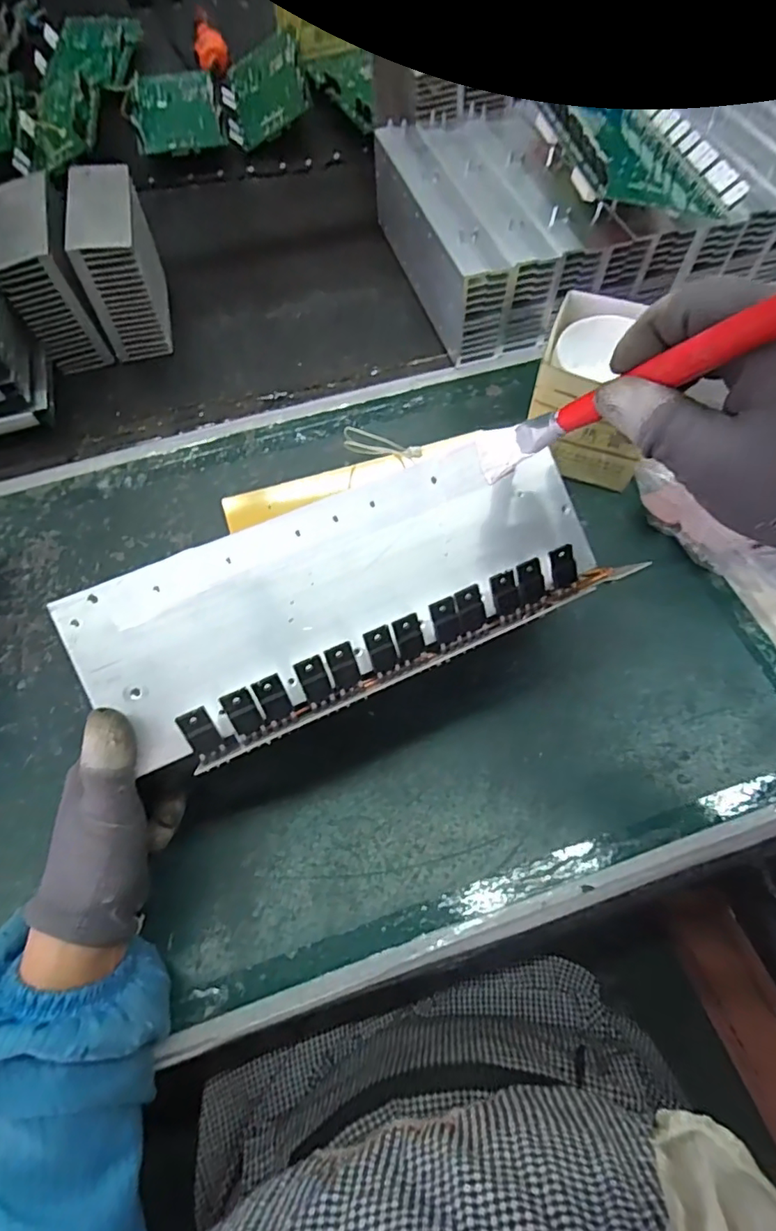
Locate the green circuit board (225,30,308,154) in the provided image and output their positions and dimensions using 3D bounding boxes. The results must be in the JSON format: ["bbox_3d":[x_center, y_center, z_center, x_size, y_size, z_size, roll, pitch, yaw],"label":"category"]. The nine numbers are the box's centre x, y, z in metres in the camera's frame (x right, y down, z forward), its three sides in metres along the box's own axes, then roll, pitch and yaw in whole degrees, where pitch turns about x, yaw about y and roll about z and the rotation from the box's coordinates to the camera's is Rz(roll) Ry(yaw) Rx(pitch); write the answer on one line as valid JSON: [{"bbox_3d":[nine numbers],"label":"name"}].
[{"bbox_3d":[-0.189,-0.819,0.836,0.119,0.021,0.224,-20,68,18],"label":"green circuit board"}]

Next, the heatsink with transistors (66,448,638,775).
[{"bbox_3d":[-0.022,-0.012,0.314,0.288,0.045,0.118,-19,88,-11],"label":"heatsink with transistors"}]

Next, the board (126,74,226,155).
[{"bbox_3d":[-0.324,-0.760,0.822,0.126,0.022,0.216,-15,64,-6],"label":"board"}]

